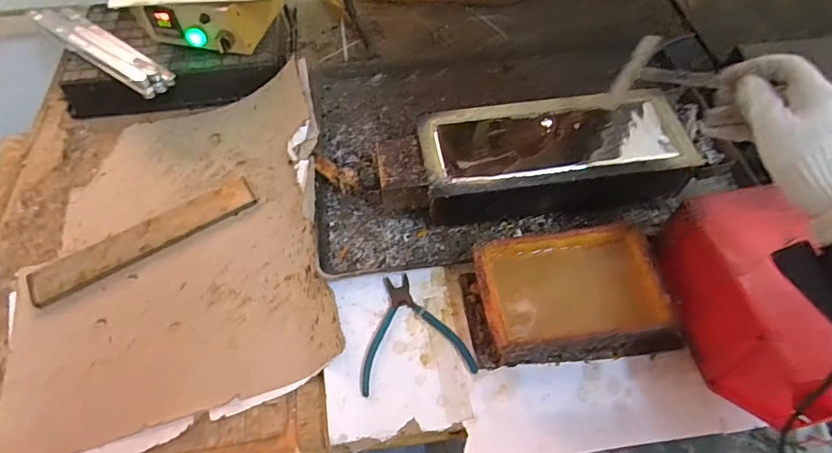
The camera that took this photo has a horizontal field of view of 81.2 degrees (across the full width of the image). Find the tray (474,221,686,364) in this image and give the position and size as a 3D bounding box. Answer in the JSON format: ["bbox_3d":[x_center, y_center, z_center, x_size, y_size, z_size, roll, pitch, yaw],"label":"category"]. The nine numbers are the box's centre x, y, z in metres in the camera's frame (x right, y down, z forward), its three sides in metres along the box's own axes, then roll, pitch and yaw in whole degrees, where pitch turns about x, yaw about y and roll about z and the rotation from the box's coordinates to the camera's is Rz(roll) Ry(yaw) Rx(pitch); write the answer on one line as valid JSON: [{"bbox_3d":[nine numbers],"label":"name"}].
[{"bbox_3d":[0.178,0.078,0.556,0.212,0.064,0.136,-7,57,-4],"label":"tray"}]

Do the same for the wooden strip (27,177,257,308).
[{"bbox_3d":[-0.365,0.014,0.663,0.296,0.012,0.055,-29,61,-16],"label":"wooden strip"}]

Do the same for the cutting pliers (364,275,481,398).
[{"bbox_3d":[-0.009,0.118,0.569,0.125,0.007,0.133,-11,58,-6],"label":"cutting pliers"}]

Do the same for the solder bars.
[{"bbox_3d":[-0.518,-0.293,0.793,0.318,0.032,0.066,33,64,20],"label":"solder bars"}]

